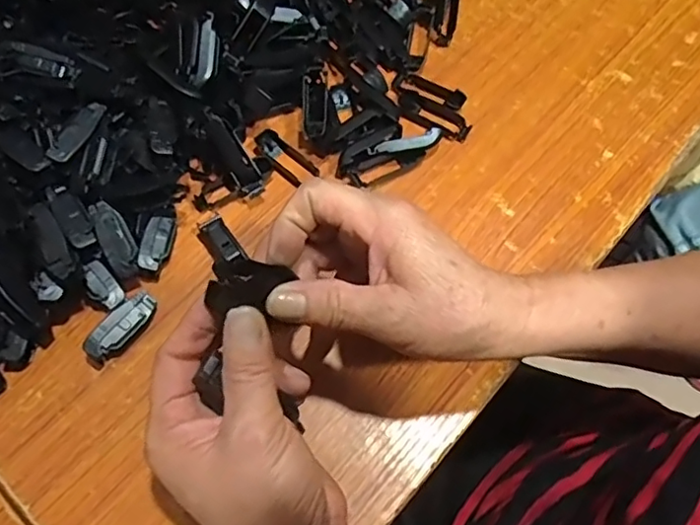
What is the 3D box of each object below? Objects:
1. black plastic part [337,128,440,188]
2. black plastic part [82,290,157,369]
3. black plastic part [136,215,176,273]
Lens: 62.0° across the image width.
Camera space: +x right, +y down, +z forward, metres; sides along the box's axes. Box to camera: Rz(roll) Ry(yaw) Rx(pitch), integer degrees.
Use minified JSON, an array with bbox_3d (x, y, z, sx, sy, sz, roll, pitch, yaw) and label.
[{"bbox_3d":[0.028,-0.078,0.409,0.074,0.015,0.022,-27,69,-13],"label":"black plastic part"},{"bbox_3d":[-0.138,0.040,0.353,0.019,0.016,0.050,33,69,13],"label":"black plastic part"},{"bbox_3d":[-0.124,-0.012,0.374,0.015,0.010,0.039,10,66,3],"label":"black plastic part"}]

